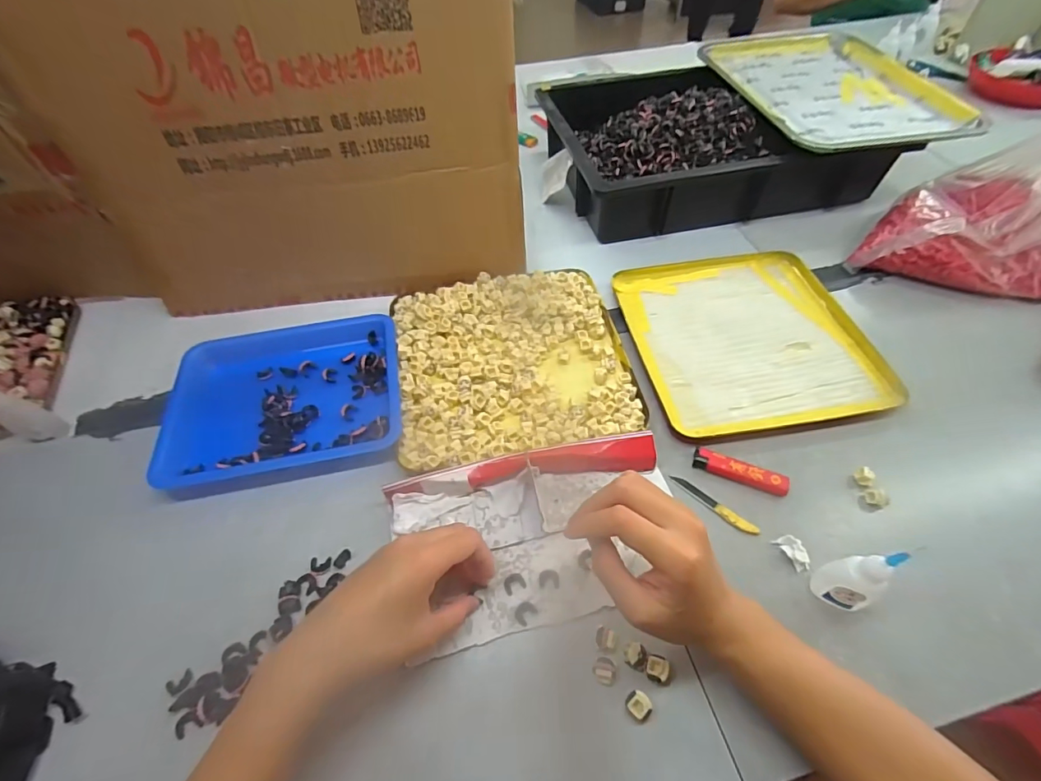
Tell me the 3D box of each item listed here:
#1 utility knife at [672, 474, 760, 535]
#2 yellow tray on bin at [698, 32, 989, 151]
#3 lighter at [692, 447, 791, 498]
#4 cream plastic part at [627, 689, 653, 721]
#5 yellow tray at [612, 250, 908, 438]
[{"bbox_3d":[0.167,0.098,0.398,0.079,0.006,0.011,35,62,26],"label":"utility knife"},{"bbox_3d":[0.436,-0.461,0.681,0.263,0.040,0.381,-9,53,-4],"label":"yellow tray on bin"},{"bbox_3d":[0.197,0.072,0.413,0.079,0.010,0.022,16,55,14],"label":"lighter"},{"bbox_3d":[0.078,0.207,0.304,0.014,0.009,0.016,-39,60,-24],"label":"cream plastic part"},{"bbox_3d":[0.245,-0.067,0.515,0.238,0.022,0.247,-9,53,-4],"label":"yellow tray"}]

